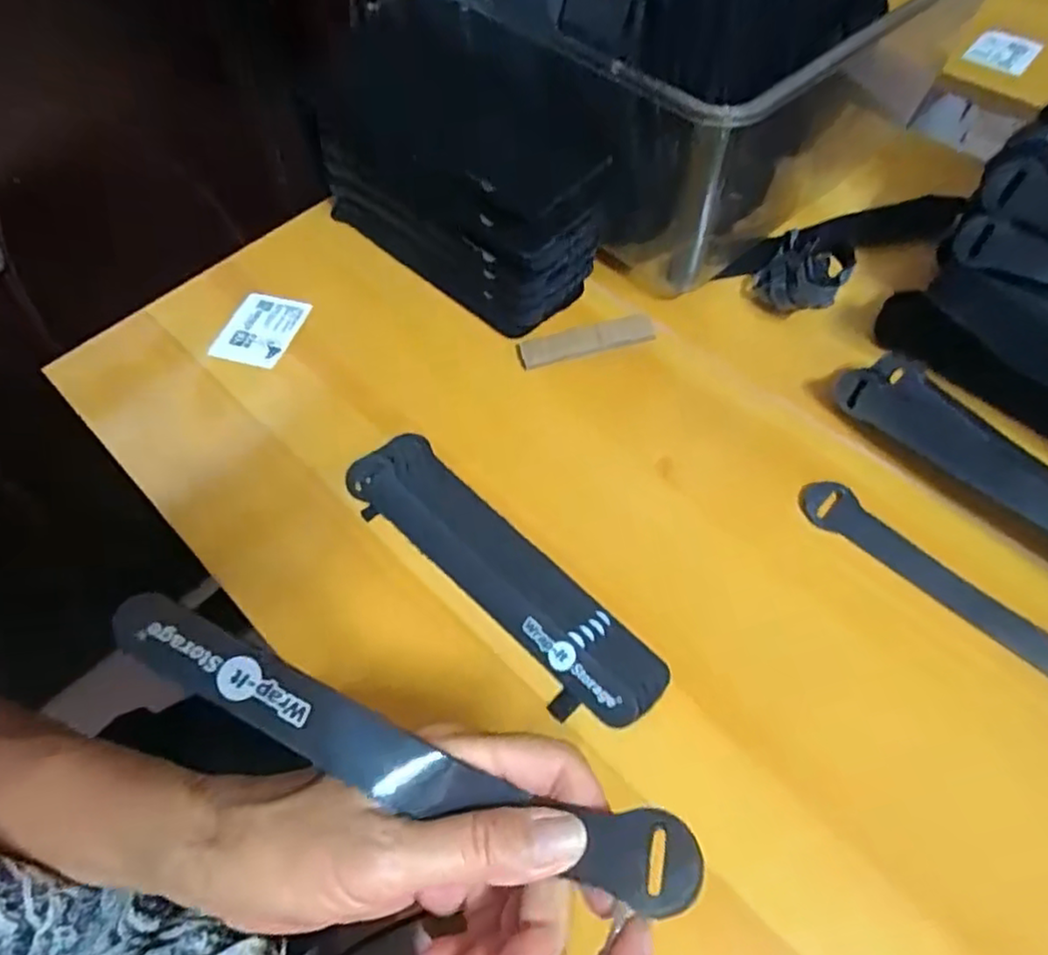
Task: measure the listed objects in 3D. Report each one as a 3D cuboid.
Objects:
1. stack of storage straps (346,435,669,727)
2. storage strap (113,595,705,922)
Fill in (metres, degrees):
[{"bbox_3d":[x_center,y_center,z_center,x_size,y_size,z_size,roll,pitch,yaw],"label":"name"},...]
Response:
[{"bbox_3d":[-0.016,0.048,0.349,0.050,0.008,0.201,-41,67,-17],"label":"stack of storage straps"},{"bbox_3d":[-0.037,0.085,0.207,0.190,0.012,0.027,24,62,1],"label":"storage strap"}]

